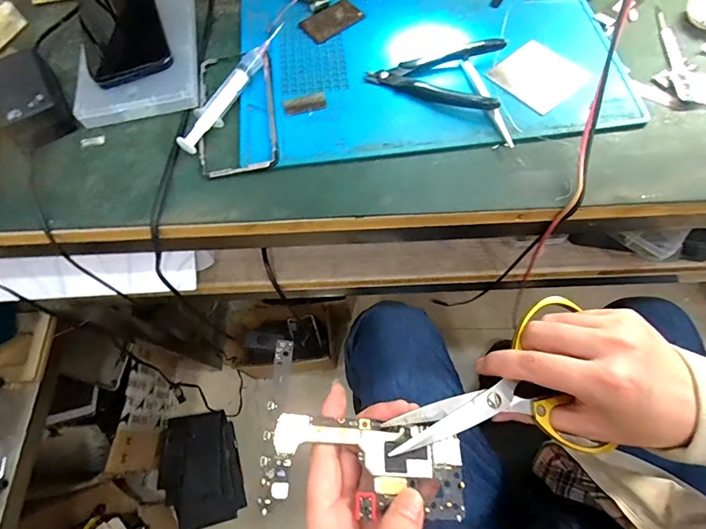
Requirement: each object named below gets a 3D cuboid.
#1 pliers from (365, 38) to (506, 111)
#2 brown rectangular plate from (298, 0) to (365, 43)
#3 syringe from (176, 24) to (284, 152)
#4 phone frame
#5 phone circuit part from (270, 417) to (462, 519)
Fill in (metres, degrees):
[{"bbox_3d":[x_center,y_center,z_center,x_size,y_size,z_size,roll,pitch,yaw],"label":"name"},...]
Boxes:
[{"bbox_3d":[0.076,-0.178,0.360,0.117,0.027,0.066,19,67,8],"label":"pliers"},{"bbox_3d":[-0.021,-0.250,0.406,0.061,0.006,0.037,-39,70,-13],"label":"brown rectangular plate"},{"bbox_3d":[-0.110,-0.168,0.365,0.028,0.015,0.160,20,69,11],"label":"syringe"},{"bbox_3d":[-0.105,-0.142,0.361,0.068,0.012,0.144,-9,66,-1],"label":"phone frame"},{"bbox_3d":[0.010,0.122,0.243,0.114,0.010,0.050,8,55,-8],"label":"phone circuit part"}]

